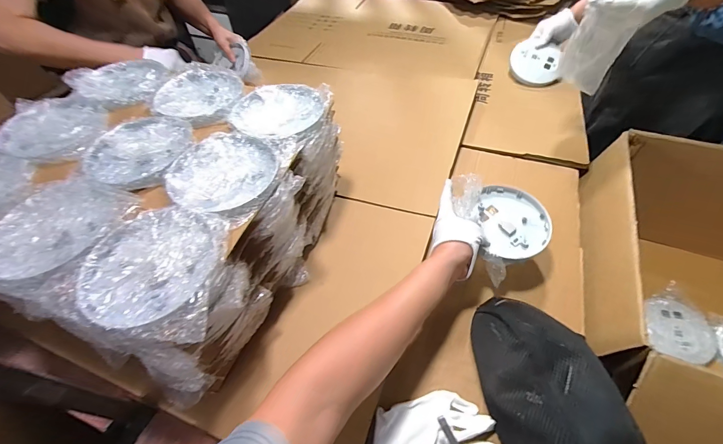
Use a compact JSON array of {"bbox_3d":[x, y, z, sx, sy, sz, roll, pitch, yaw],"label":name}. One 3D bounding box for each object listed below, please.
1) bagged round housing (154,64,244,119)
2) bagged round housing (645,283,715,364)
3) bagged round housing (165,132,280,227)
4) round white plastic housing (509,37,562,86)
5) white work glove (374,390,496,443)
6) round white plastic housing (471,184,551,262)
[{"bbox_3d":[-0.258,-0.204,0.535,0.128,0.024,0.141,-14,52,-8],"label":"bagged round housing"},{"bbox_3d":[0.645,0.209,0.677,0.124,0.030,0.140,21,56,19],"label":"bagged round housing"},{"bbox_3d":[-0.173,-0.062,0.430,0.136,0.020,0.129,-2,52,2],"label":"bagged round housing"},{"bbox_3d":[0.453,-0.414,0.875,0.122,0.017,0.114,13,89,21],"label":"round white plastic housing"},{"bbox_3d":[0.084,0.269,0.413,0.154,0.016,0.092,-13,54,-7],"label":"white work glove"},{"bbox_3d":[0.237,-0.002,0.528,0.114,0.028,0.123,-1,53,2],"label":"round white plastic housing"}]

